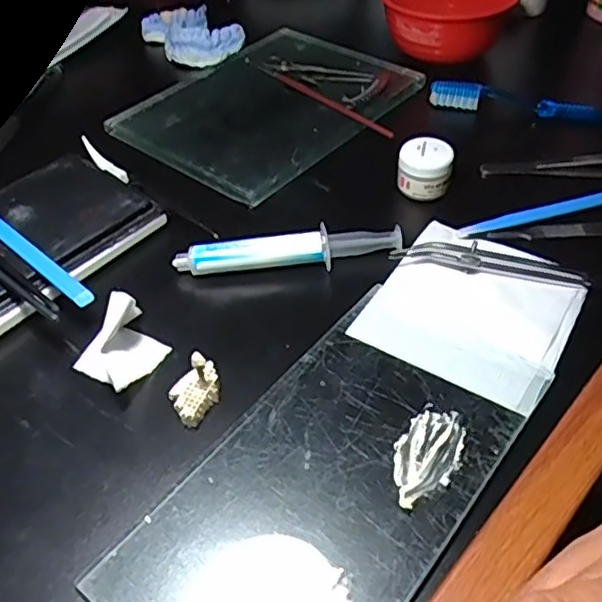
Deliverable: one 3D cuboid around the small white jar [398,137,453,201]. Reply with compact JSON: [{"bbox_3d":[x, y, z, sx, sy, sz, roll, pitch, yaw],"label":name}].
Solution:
[{"bbox_3d":[0.077,-0.084,0.396,0.032,0.026,0.029,9,48,10],"label":"small white jar"}]

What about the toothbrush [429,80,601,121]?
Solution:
[{"bbox_3d":[0.189,-0.142,0.459,0.188,0.019,0.009,10,48,11],"label":"toothbrush"}]

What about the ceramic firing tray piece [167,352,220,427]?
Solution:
[{"bbox_3d":[-0.048,0.042,0.293,0.019,0.011,0.031,20,50,19],"label":"ceramic firing tray piece"}]

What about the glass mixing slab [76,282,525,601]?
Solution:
[{"bbox_3d":[0.007,0.080,0.259,0.100,0.004,0.166,29,54,26],"label":"glass mixing slab"}]

